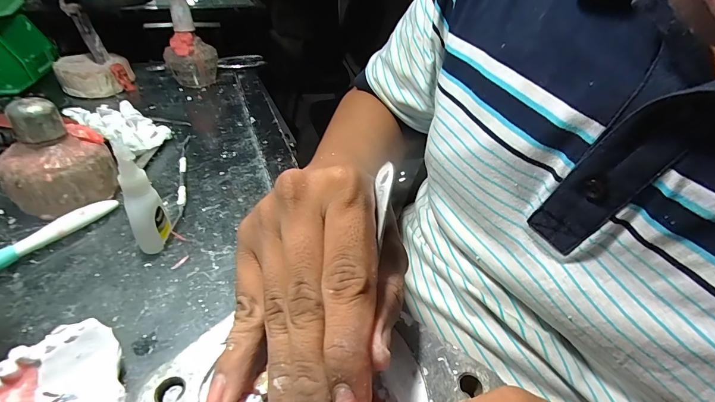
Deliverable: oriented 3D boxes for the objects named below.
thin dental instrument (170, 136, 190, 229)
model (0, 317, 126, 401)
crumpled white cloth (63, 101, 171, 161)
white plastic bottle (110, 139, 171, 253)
[{"bbox_3d":[-0.173,-0.025,0.340,0.009,0.008,0.163,-9,39,-18],"label":"thin dental instrument"},{"bbox_3d":[-0.150,0.094,0.172,0.054,0.027,0.064,-17,42,-27],"label":"model"},{"bbox_3d":[-0.247,-0.078,0.368,0.043,0.053,0.072,17,39,16],"label":"crumpled white cloth"},{"bbox_3d":[-0.153,0.000,0.246,0.020,0.084,0.023,-10,40,-19],"label":"white plastic bottle"}]

